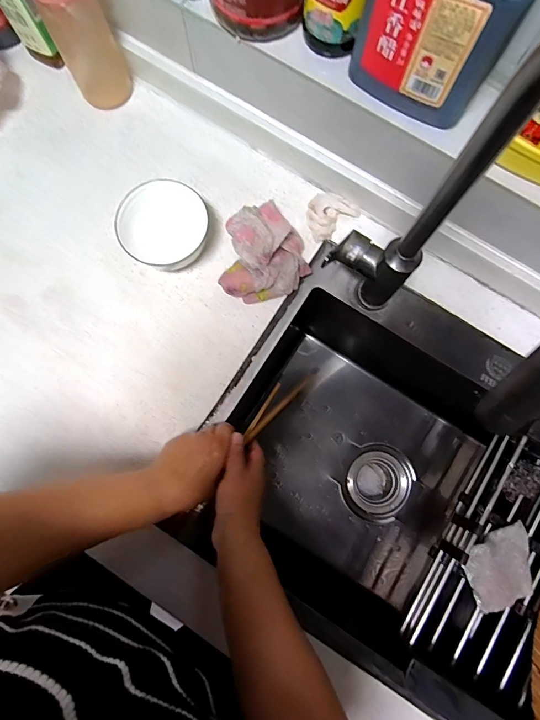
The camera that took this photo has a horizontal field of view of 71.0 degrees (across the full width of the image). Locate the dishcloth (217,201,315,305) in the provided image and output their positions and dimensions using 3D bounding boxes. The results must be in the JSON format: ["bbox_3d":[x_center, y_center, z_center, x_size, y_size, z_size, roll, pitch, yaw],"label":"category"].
[{"bbox_3d":[-0.010,-0.146,0.505,0.116,0.063,0.113,0,77,-2],"label":"dishcloth"}]

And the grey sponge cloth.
[{"bbox_3d":[0.330,0.292,0.534,0.107,0.028,0.081,-24,82,-4],"label":"grey sponge cloth"}]

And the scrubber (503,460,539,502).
[{"bbox_3d":[0.369,0.178,0.553,0.050,0.029,0.058,21,81,3],"label":"scrubber"}]

